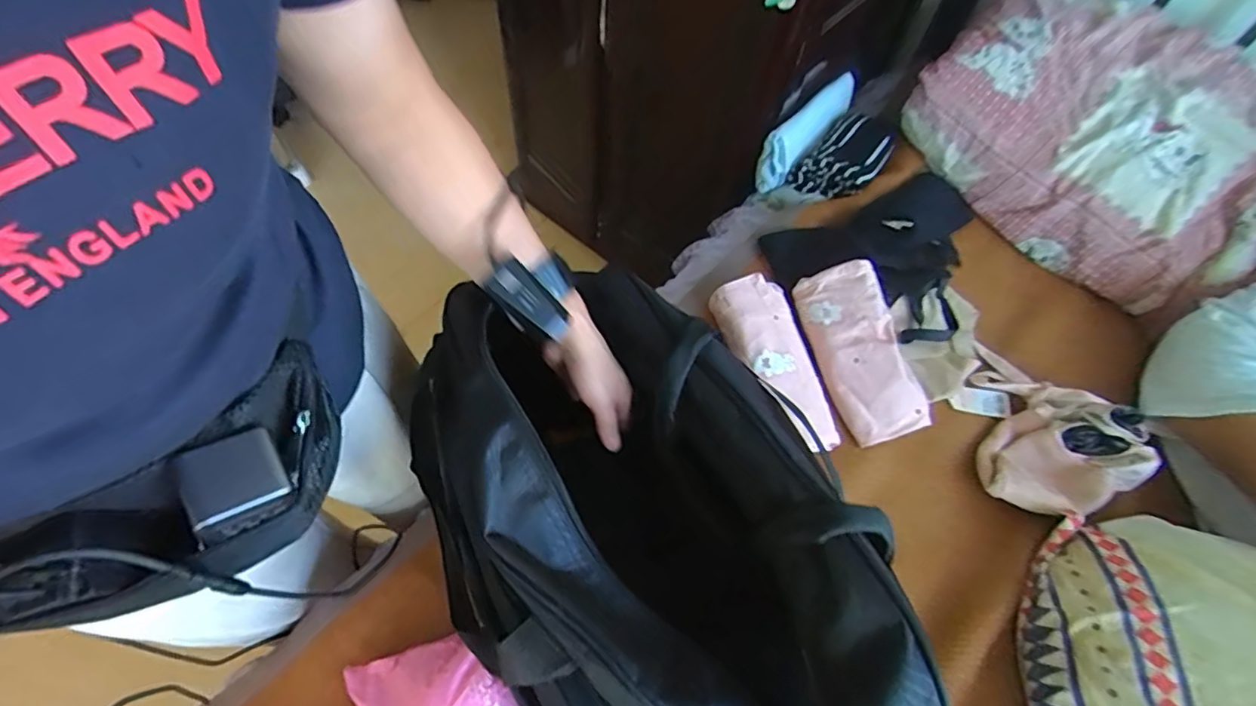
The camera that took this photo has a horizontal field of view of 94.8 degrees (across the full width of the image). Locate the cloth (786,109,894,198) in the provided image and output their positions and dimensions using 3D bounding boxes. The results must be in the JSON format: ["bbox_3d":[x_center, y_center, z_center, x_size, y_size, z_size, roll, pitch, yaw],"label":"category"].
[{"bbox_3d":[0.384,-0.345,1.028,0.123,0.060,0.175,35,65,16],"label":"cloth"}]

